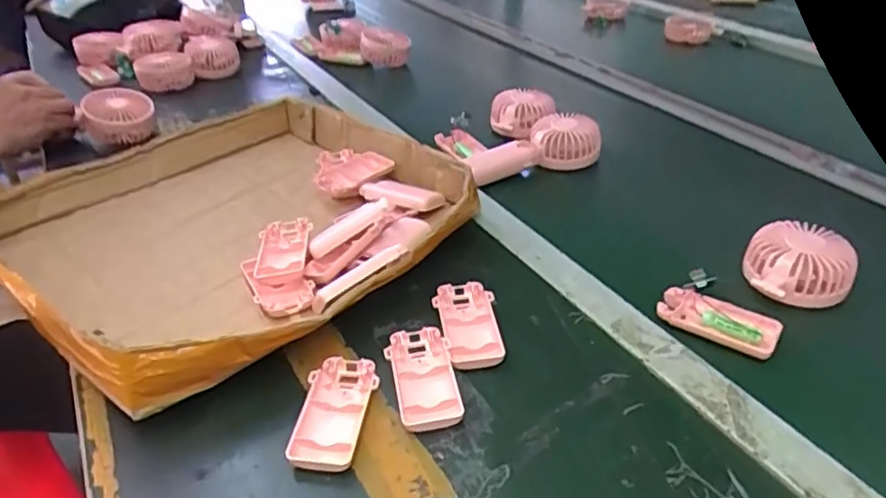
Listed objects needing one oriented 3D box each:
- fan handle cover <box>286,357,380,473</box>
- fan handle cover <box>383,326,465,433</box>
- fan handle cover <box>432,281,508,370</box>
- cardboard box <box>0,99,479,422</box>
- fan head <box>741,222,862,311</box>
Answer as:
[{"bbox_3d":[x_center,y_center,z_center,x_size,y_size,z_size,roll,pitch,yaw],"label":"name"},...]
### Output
[{"bbox_3d":[-0.077,0.118,0.455,0.049,0.018,0.090,1,35,3],"label":"fan handle cover"},{"bbox_3d":[-0.014,0.098,0.480,0.048,0.017,0.095,-9,35,-11],"label":"fan handle cover"},{"bbox_3d":[0.021,0.063,0.529,0.051,0.014,0.094,-3,35,-3],"label":"fan handle cover"},{"bbox_3d":[-0.204,-0.038,0.643,0.397,0.064,0.419,24,42,31],"label":"cardboard box"},{"bbox_3d":[0.317,0.014,0.560,0.089,0.046,0.082,21,40,28],"label":"fan head"}]

